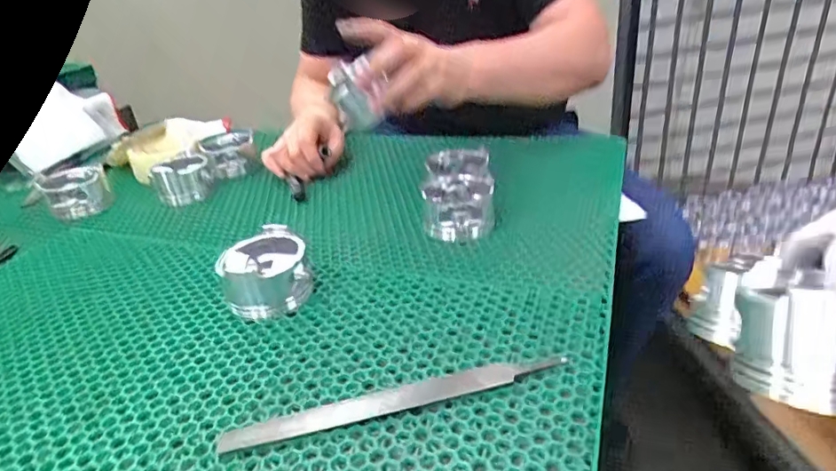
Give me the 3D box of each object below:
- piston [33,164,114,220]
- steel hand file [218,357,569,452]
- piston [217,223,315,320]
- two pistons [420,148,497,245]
[{"bbox_3d":[-0.464,-0.062,0.722,0.074,0.049,0.074,23,40,40],"label":"piston"},{"bbox_3d":[-0.013,0.112,0.367,0.238,0.009,0.021,-10,30,-8],"label":"steel hand file"},{"bbox_3d":[-0.138,0.034,0.487,0.078,0.052,0.075,-13,30,-13],"label":"piston"},{"bbox_3d":[0.046,-0.050,0.610,0.073,0.051,0.151,-3,30,4],"label":"two pistons"}]

